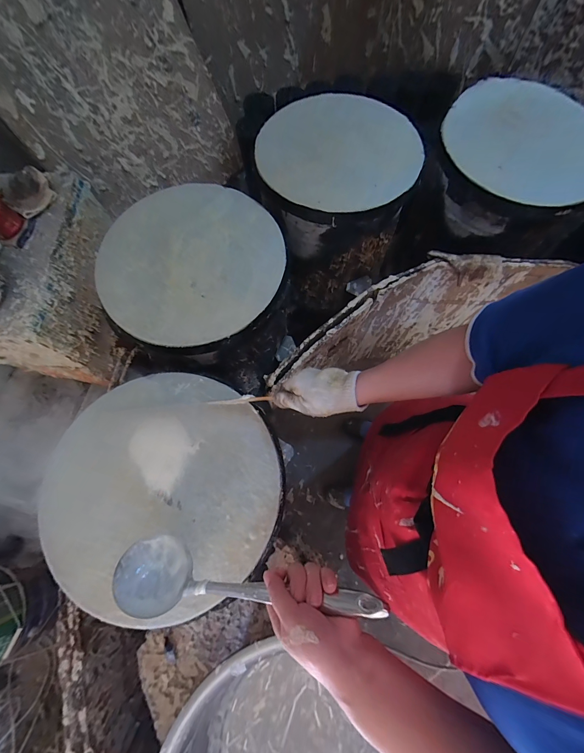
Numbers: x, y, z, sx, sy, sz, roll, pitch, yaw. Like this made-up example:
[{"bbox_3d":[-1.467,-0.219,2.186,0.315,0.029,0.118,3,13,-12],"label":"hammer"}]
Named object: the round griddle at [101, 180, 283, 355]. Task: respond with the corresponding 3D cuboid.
[{"bbox_3d":[-0.202,-0.238,0.633,0.356,0.028,0.362,0,72,0],"label":"round griddle"}]

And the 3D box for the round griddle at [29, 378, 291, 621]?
[{"bbox_3d":[-0.207,0.180,0.504,0.358,0.025,0.370,0,72,0],"label":"round griddle"}]

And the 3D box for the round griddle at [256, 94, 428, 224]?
[{"bbox_3d":[0.111,-0.517,0.737,0.359,0.049,0.377,21,72,4],"label":"round griddle"}]

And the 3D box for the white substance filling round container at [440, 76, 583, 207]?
[{"bbox_3d":[0.552,-0.548,0.731,0.374,0.045,0.340,-15,84,-4],"label":"white substance filling round container"}]

